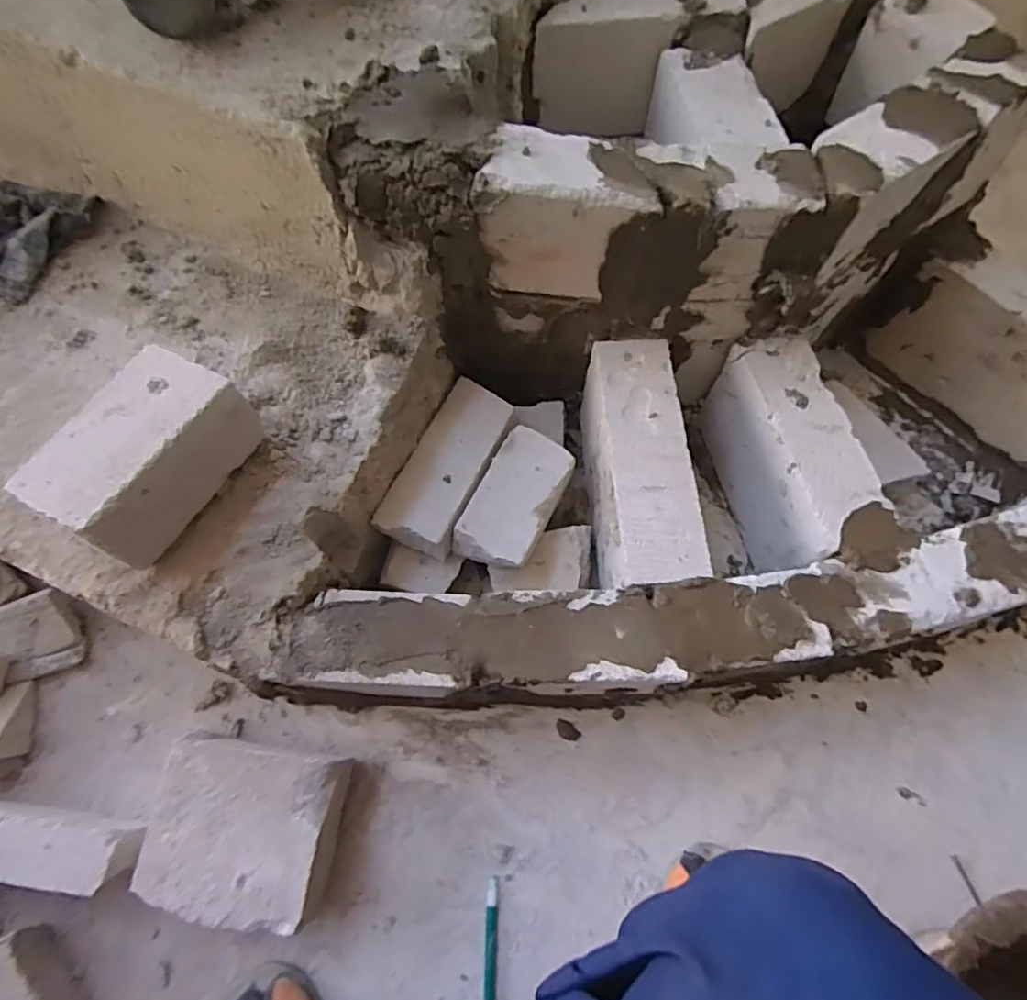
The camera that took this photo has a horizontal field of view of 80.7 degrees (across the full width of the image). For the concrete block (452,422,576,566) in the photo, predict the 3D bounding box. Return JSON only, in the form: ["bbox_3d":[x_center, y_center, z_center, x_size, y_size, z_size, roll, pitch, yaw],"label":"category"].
[{"bbox_3d":[0.002,0.000,0.611,0.076,0.043,0.141,26,68,8],"label":"concrete block"}]

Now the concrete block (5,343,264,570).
[{"bbox_3d":[-0.287,-0.034,0.481,0.094,0.089,0.149,27,70,8],"label":"concrete block"}]

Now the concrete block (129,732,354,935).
[{"bbox_3d":[-0.230,0.287,0.535,0.142,0.085,0.129,9,67,1],"label":"concrete block"}]

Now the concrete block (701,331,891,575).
[{"bbox_3d":[0.284,-0.038,0.641,0.078,0.147,0.226,-10,68,-7],"label":"concrete block"}]

